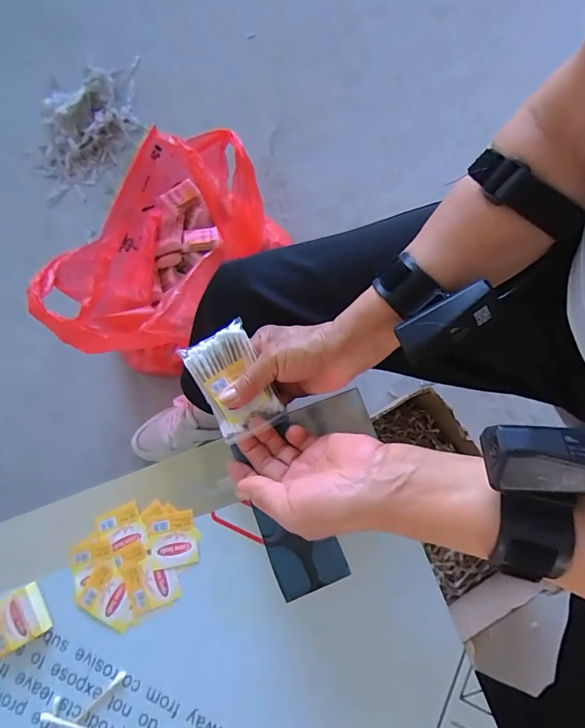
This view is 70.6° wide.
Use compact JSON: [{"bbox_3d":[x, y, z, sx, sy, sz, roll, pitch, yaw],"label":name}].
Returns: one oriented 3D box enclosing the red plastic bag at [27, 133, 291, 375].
[{"bbox_3d":[-0.236,-0.198,0.742,0.309,0.227,0.418,34,83,8],"label":"red plastic bag"}]

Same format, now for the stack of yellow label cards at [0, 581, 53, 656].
[{"bbox_3d":[-0.233,0.214,0.345,0.049,0.013,0.042,-26,78,-6],"label":"stack of yellow label cards"}]

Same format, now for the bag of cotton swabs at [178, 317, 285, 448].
[{"bbox_3d":[-0.051,0.015,0.354,0.058,0.021,0.089,-28,78,-6],"label":"bag of cotton swabs"}]

